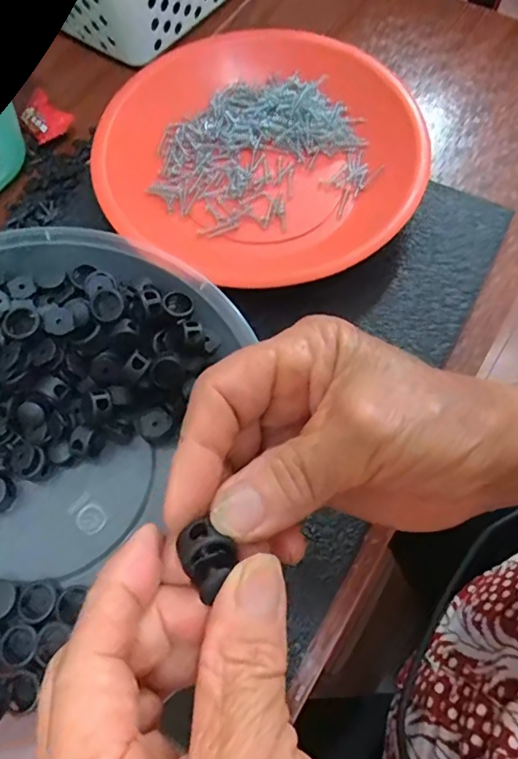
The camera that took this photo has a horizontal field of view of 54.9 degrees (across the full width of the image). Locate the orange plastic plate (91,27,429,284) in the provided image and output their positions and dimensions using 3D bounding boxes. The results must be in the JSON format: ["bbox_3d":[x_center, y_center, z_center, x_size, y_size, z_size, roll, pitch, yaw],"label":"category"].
[{"bbox_3d":[0.000,-0.136,0.305,0.186,0.026,0.170,0,70,0],"label":"orange plastic plate"}]

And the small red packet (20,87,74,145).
[{"bbox_3d":[-0.149,-0.181,0.348,0.027,0.012,0.040,-39,74,-13],"label":"small red packet"}]

